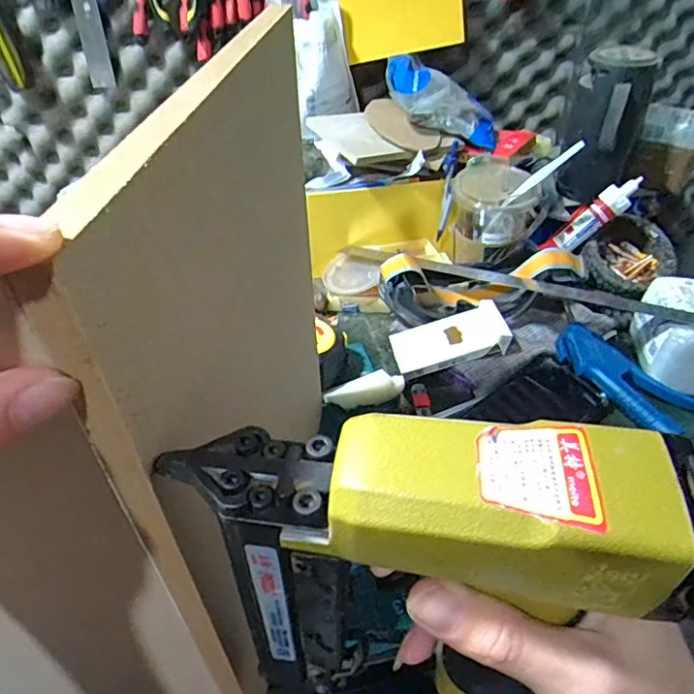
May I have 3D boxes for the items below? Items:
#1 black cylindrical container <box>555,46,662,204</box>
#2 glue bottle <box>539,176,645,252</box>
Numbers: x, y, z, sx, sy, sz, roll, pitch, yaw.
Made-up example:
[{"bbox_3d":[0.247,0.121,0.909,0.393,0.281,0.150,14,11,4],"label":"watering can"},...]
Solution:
[{"bbox_3d":[0.266,-0.225,0.584,0.076,0.143,0.063,17,45,20],"label":"black cylindrical container"},{"bbox_3d":[0.273,-0.143,0.618,0.024,0.117,0.025,34,34,-25],"label":"glue bottle"}]

